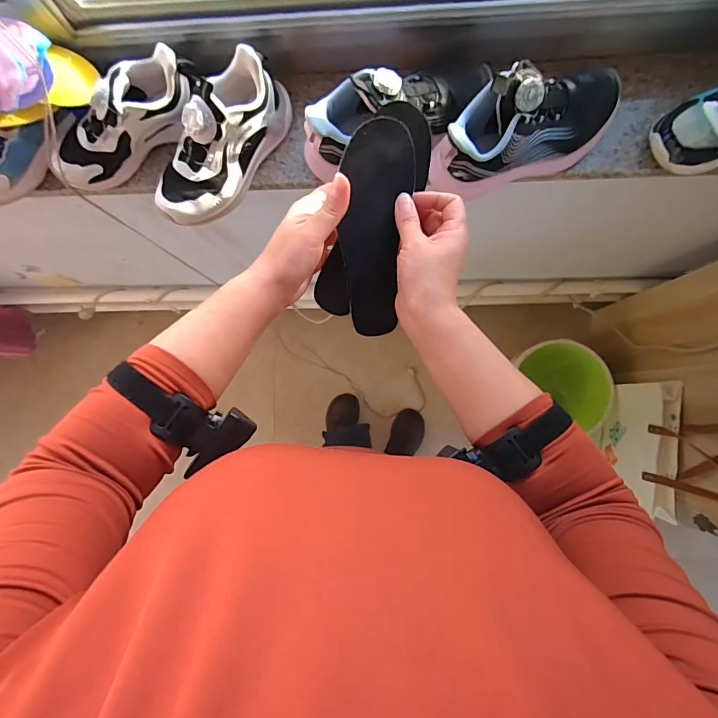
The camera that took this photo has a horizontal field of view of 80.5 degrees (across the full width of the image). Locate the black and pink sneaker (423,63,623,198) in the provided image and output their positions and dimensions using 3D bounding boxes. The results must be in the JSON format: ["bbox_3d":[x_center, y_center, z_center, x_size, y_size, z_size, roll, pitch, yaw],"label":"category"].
[{"bbox_3d":[0.183,-0.250,0.453,0.215,0.093,0.081,-22,84,2],"label":"black and pink sneaker"}]

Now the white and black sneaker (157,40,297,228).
[{"bbox_3d":[-0.164,-0.247,0.479,0.078,0.086,0.201,41,89,6],"label":"white and black sneaker"}]

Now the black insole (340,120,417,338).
[{"bbox_3d":[0.015,-0.117,0.404,0.062,0.012,0.192,4,111,4],"label":"black insole"}]

